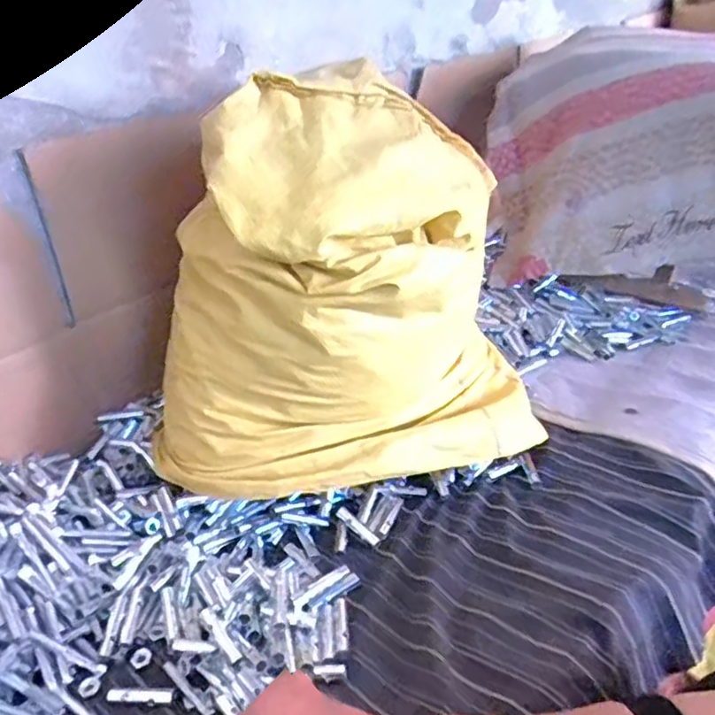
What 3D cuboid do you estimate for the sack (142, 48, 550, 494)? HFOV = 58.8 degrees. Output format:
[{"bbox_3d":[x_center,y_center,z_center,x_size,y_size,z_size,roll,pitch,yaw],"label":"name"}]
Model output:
[{"bbox_3d":[-0.010,-0.044,0.539,0.348,0.326,0.146,-12,32,-13],"label":"sack"}]

